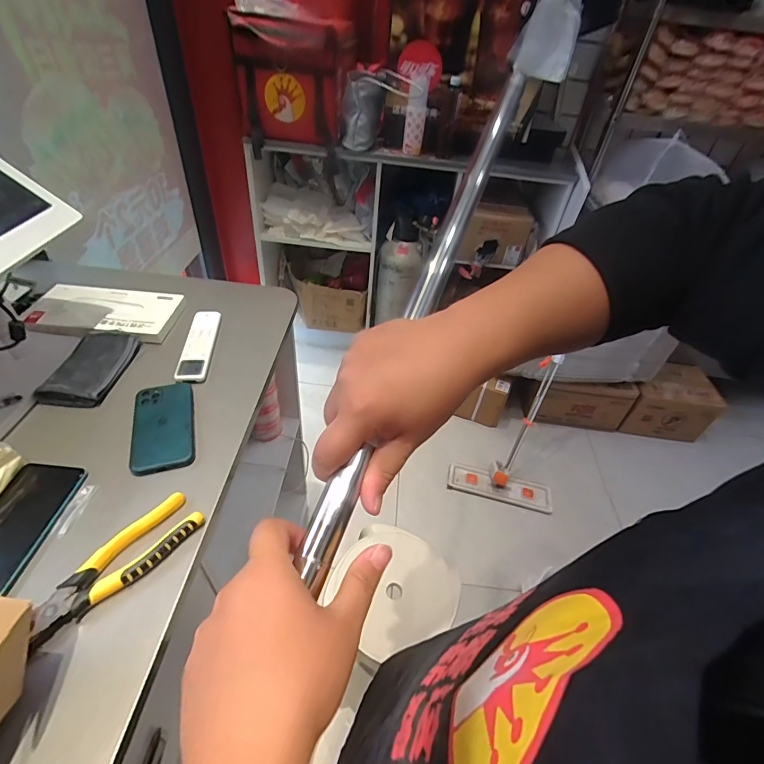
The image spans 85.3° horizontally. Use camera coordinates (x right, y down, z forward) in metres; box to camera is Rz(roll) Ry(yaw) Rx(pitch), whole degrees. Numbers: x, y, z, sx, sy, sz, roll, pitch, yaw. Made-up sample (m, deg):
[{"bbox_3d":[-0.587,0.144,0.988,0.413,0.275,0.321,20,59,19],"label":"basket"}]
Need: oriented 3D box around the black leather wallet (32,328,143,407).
[{"bbox_3d":[-0.433,-0.024,0.626,0.084,0.023,0.148,7,43,0],"label":"black leather wallet"}]

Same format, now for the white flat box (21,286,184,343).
[{"bbox_3d":[-0.473,-0.120,0.715,0.220,0.017,0.132,4,43,-4],"label":"white flat box"}]

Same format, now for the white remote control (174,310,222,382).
[{"bbox_3d":[-0.303,-0.063,0.687,0.051,0.014,0.170,0,44,-8],"label":"white remote control"}]

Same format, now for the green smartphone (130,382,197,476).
[{"bbox_3d":[-0.298,0.056,0.566,0.075,0.013,0.150,-10,46,-18],"label":"green smartphone"}]

